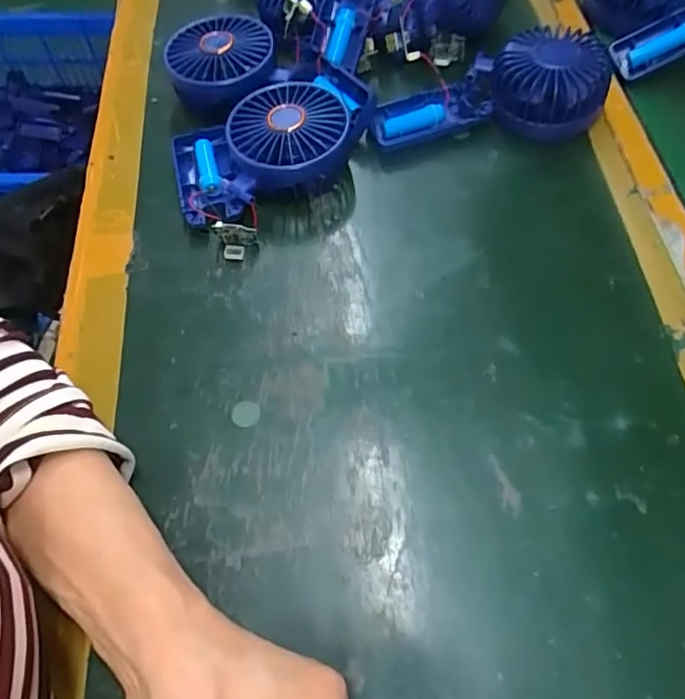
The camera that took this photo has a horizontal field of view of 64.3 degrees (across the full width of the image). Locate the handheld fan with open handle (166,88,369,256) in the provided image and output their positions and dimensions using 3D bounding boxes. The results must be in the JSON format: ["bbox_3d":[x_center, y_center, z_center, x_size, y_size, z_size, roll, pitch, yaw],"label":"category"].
[{"bbox_3d":[-0.060,-0.150,0.396,0.121,0.044,0.154,39,71,22],"label":"handheld fan with open handle"}]

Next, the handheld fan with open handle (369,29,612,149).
[{"bbox_3d":[0.110,-0.195,0.409,0.174,0.044,0.078,-2,62,3],"label":"handheld fan with open handle"}]

